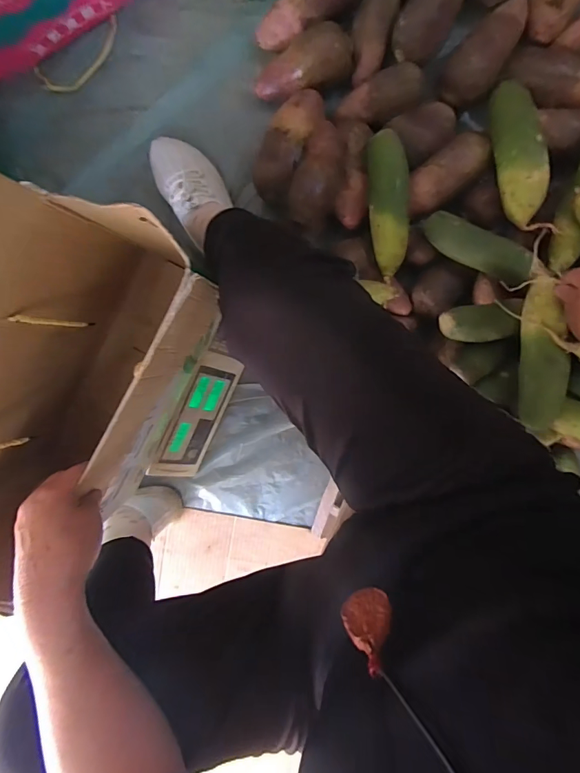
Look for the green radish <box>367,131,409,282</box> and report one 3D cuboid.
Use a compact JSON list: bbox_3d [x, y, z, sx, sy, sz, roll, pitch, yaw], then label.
[{"bbox_3d":[0.146,-0.253,0.572,0.060,0.047,0.184,-8,99,3],"label":"green radish"}]

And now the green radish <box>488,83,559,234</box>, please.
[{"bbox_3d":[0.314,-0.311,0.552,0.052,0.047,0.193,-11,99,4],"label":"green radish"}]

